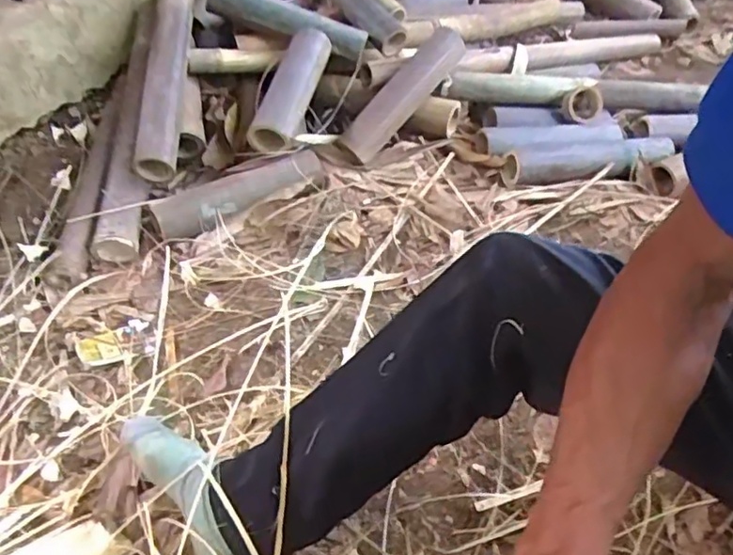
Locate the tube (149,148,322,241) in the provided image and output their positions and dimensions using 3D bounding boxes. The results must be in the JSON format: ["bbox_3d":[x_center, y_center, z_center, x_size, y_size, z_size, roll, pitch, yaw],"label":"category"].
[{"bbox_3d":[-0.226,-0.153,1.125,0.325,0.067,0.062,-26,53,-25],"label":"tube"}]

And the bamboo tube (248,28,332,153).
[{"bbox_3d":[-0.146,-0.375,1.220,0.086,0.094,0.299,12,47,7],"label":"bamboo tube"}]

